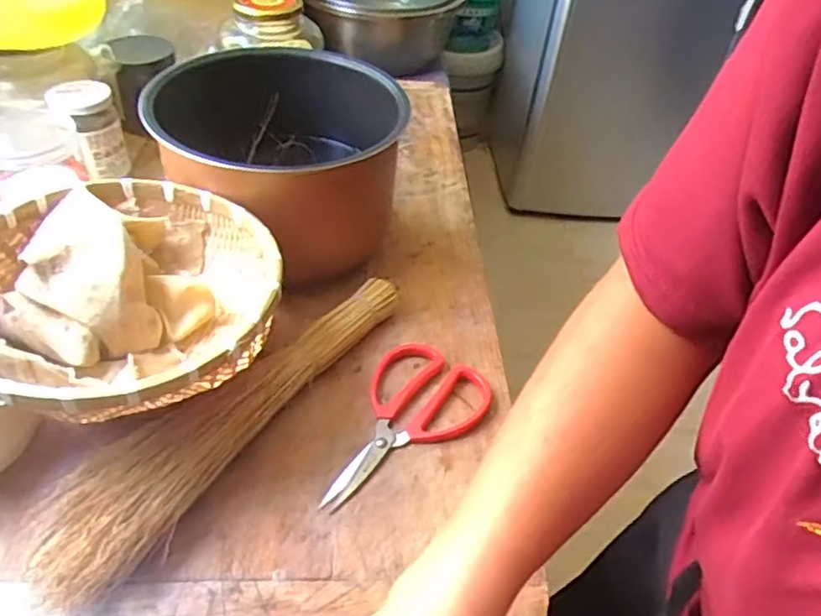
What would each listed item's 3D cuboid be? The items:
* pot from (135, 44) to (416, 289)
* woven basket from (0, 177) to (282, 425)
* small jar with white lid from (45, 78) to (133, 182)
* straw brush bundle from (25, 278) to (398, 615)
[{"bbox_3d":[-0.123,-0.132,0.630,0.218,0.153,0.223,-1,45,-8],"label":"pot"},{"bbox_3d":[-0.200,-0.006,0.466,0.215,0.072,0.212,-28,54,-31],"label":"woven basket"},{"bbox_3d":[-0.335,-0.185,0.680,0.060,0.079,0.063,-19,50,-24],"label":"small jar with white lid"},{"bbox_3d":[-0.131,0.069,0.491,0.079,0.040,0.340,27,47,19],"label":"straw brush bundle"}]

